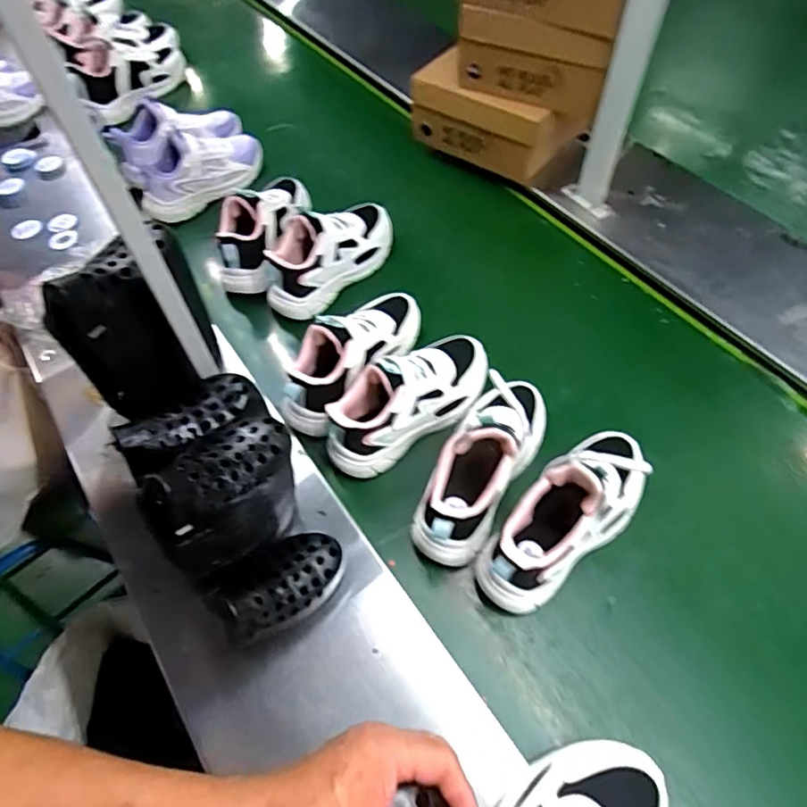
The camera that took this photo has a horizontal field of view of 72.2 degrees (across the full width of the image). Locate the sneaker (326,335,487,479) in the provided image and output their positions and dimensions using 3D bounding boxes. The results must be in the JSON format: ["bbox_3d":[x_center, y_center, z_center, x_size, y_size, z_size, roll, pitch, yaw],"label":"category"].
[{"bbox_3d":[0.018,-0.005,0.673,0.240,0.110,0.101,-40,64,-21],"label":"sneaker"}]

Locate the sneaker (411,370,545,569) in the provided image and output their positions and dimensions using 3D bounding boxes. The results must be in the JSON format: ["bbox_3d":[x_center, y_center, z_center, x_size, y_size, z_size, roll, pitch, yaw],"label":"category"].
[{"bbox_3d":[0.091,0.054,0.615,0.088,0.134,0.239,23,61,16],"label":"sneaker"}]

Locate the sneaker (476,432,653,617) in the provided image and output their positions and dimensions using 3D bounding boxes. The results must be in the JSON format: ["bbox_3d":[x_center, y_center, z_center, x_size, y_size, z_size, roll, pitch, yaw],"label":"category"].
[{"bbox_3d":[0.178,0.109,0.576,0.237,0.131,0.082,-38,63,-20],"label":"sneaker"}]

